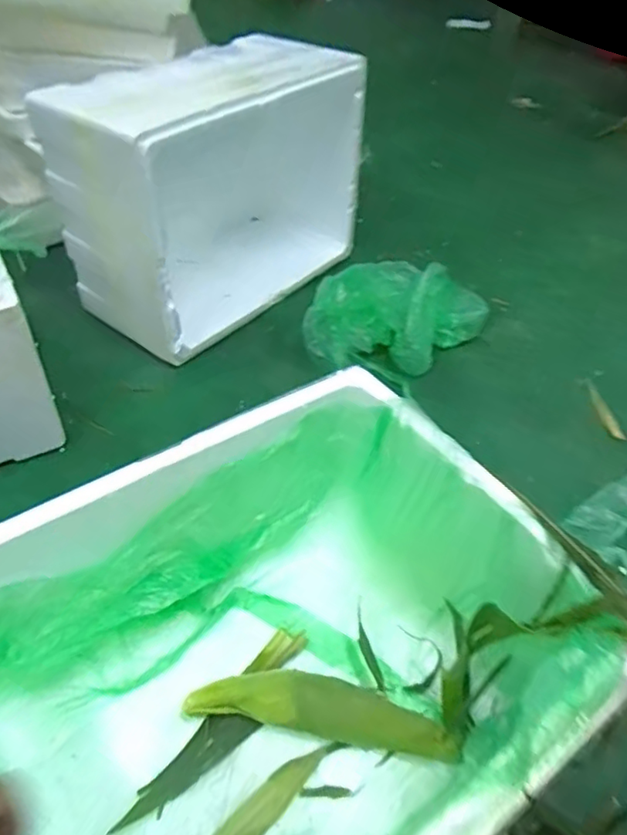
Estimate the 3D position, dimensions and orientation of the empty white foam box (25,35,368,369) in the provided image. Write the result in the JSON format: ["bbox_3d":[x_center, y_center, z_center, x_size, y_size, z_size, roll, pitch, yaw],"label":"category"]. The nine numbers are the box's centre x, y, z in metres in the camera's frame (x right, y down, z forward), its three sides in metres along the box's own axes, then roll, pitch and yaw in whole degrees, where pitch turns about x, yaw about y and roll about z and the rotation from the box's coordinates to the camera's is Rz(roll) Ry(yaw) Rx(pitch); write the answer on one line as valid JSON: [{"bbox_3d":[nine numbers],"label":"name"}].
[{"bbox_3d":[-0.193,-0.464,1.231,0.324,0.460,0.594,32,52,23],"label":"empty white foam box"}]

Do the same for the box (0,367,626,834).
[{"bbox_3d":[-0.054,0.271,0.611,0.560,0.324,0.435,-27,54,-27],"label":"box"}]

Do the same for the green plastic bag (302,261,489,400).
[{"bbox_3d":[0.169,-0.200,1.211,0.338,0.120,0.284,16,47,10],"label":"green plastic bag"}]

